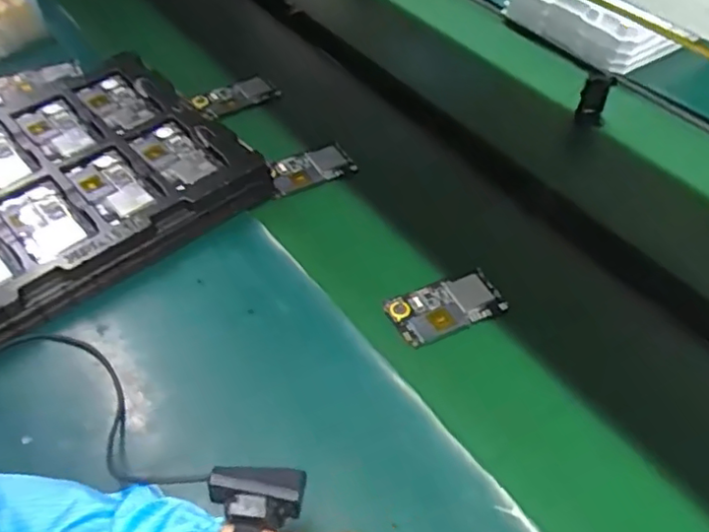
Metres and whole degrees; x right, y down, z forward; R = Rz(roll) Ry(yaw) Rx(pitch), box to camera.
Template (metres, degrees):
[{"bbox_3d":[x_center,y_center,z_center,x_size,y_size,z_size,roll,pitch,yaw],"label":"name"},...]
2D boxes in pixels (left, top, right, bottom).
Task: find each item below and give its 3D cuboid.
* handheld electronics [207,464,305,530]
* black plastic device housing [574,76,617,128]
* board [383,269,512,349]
[{"bbox_3d":[-0.073,0.170,0.475,0.068,0.027,0.044,5,48,1],"label":"handheld electronics"},{"bbox_3d":[0.348,-0.237,0.930,0.049,0.080,0.017,-3,48,-6],"label":"black plastic device housing"},{"bbox_3d":[0.102,0.040,0.683,0.124,0.006,0.064,-18,52,-19],"label":"board"}]

